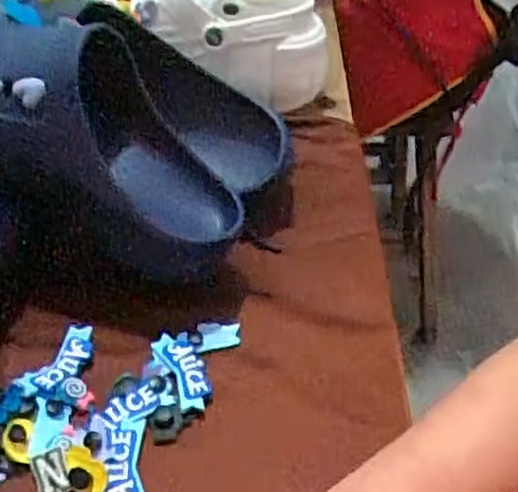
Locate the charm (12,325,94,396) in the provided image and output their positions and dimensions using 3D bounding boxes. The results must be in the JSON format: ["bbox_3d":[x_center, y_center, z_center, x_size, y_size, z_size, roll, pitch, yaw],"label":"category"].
[{"bbox_3d":[-0.120,0.071,0.444,0.025,0.008,0.056,21,44,17],"label":"charm"}]

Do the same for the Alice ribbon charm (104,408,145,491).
[{"bbox_3d":[-0.072,0.118,0.397,0.023,0.006,0.064,-4,43,-10],"label":"Alice ribbon charm"}]

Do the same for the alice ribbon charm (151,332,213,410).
[{"bbox_3d":[-0.045,0.077,0.447,0.025,0.012,0.057,-14,45,-20],"label":"alice ribbon charm"}]

